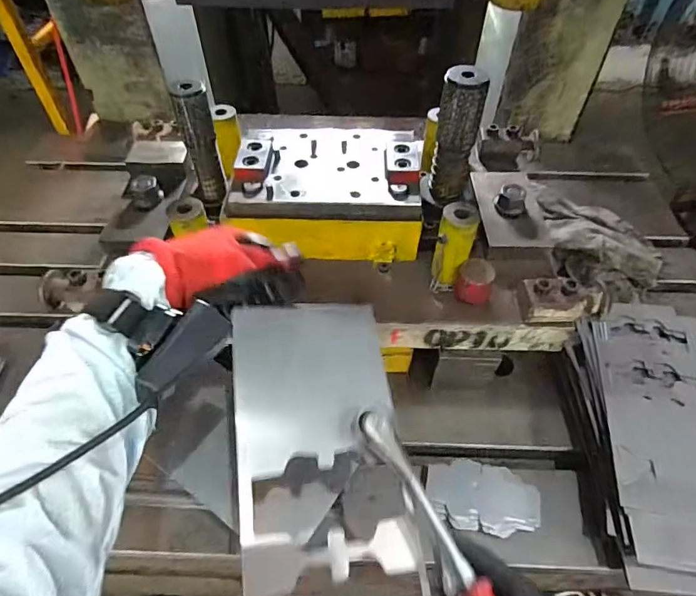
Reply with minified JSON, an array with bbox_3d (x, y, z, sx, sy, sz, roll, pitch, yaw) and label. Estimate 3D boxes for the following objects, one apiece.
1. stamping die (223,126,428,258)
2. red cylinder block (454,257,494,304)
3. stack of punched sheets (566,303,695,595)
[{"bbox_3d":[-0.025,-0.133,0.580,0.228,0.088,0.186,3,50,3],"label":"stamping die"},{"bbox_3d":[0.146,-0.019,0.524,0.040,0.034,0.042,16,52,13],"label":"red cylinder block"},{"bbox_3d":[0.361,0.145,0.527,0.168,0.040,0.329,5,50,4],"label":"stack of punched sheets"}]

